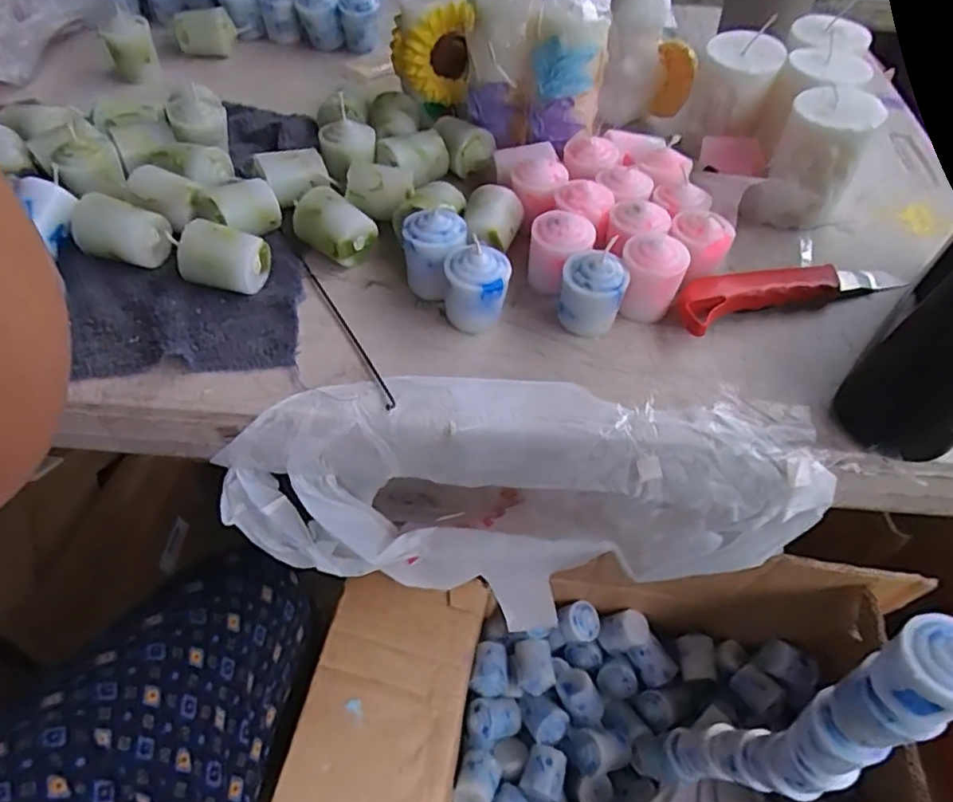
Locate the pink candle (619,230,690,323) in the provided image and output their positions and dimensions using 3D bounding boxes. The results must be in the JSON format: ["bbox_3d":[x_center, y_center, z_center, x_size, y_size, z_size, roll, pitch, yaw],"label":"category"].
[{"bbox_3d":[0.104,-0.074,0.381,0.039,0.047,0.036,14,54,9],"label":"pink candle"}]

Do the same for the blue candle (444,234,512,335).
[{"bbox_3d":[0.000,-0.066,0.370,0.035,0.045,0.035,10,53,6],"label":"blue candle"}]

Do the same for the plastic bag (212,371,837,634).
[{"bbox_3d":[0.019,0.064,0.415,0.339,0.188,0.090,2,53,0],"label":"plastic bag"}]

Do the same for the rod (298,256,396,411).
[{"bbox_3d":[-0.078,-0.044,0.375,0.009,0.006,0.134,-24,57,-18],"label":"rod"}]

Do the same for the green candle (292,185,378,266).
[{"bbox_3d":[-0.092,-0.112,0.407,0.043,0.040,0.032,31,58,20],"label":"green candle"}]

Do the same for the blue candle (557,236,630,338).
[{"bbox_3d":[0.068,-0.063,0.370,0.036,0.048,0.031,14,54,9],"label":"blue candle"}]

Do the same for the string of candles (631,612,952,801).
[{"bbox_3d":[0.187,0.224,0.418,0.065,0.401,0.039,30,58,20],"label":"string of candles"}]

